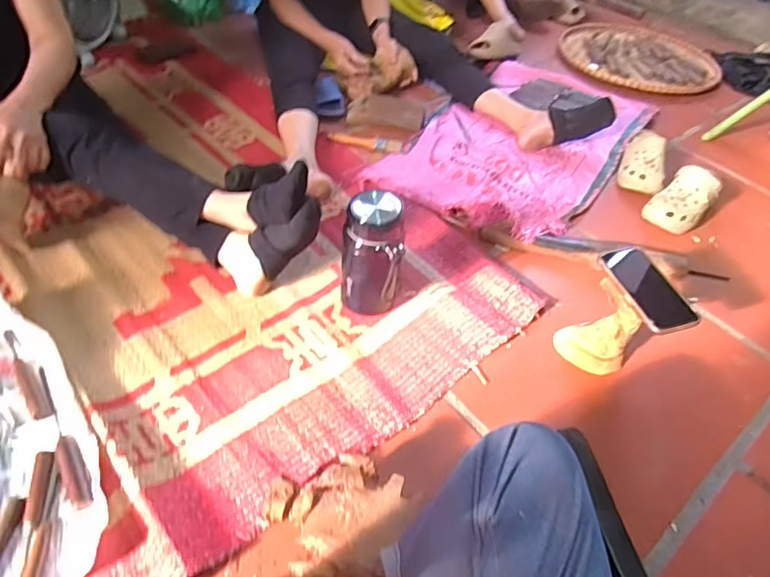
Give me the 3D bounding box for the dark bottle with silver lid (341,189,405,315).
[{"bbox_3d":[-0.021,-0.050,0.822,0.097,0.213,0.079,1,50,-4],"label":"dark bottle with silver lid"}]

